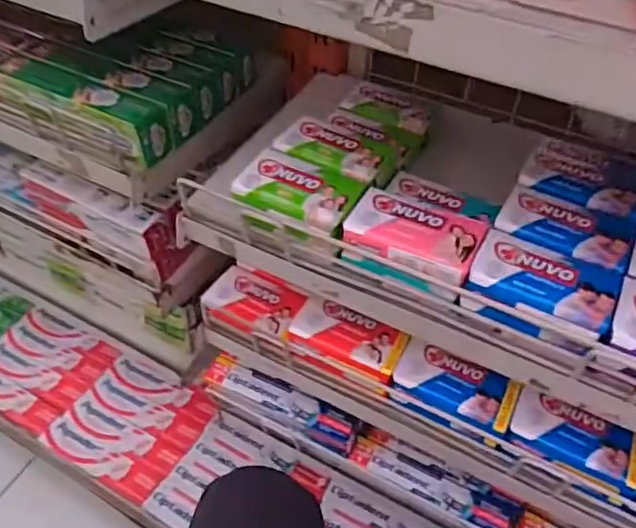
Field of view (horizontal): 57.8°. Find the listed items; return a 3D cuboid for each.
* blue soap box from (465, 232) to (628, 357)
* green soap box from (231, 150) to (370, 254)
[{"bbox_3d":[0.137,0.016,0.356,0.081,0.032,0.053,24,51,19],"label":"blue soap box"},{"bbox_3d":[-0.012,-0.043,0.402,0.082,0.030,0.055,22,50,17],"label":"green soap box"}]

